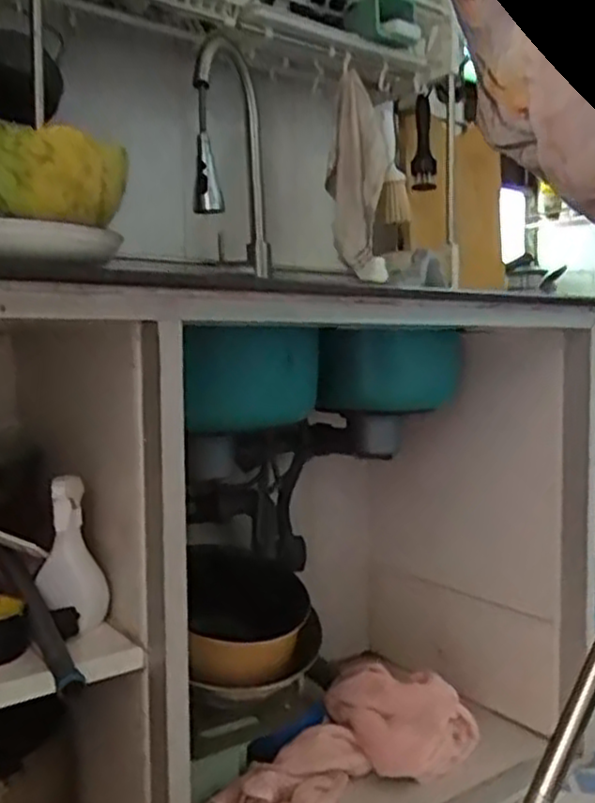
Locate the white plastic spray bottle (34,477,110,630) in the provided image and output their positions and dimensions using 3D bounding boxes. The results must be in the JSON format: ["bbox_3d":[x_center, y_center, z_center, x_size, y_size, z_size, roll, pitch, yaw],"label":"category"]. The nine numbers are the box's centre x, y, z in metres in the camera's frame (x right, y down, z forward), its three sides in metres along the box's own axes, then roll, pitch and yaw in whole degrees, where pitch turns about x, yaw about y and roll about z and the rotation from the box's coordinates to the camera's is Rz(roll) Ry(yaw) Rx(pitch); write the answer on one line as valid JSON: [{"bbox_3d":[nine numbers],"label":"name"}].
[{"bbox_3d":[-0.266,0.183,0.879,0.059,0.184,0.066,1,4,31],"label":"white plastic spray bottle"}]

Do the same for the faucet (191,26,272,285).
[{"bbox_3d":[-0.106,-0.415,1.267,0.087,0.362,0.282,0,3,5],"label":"faucet"}]

